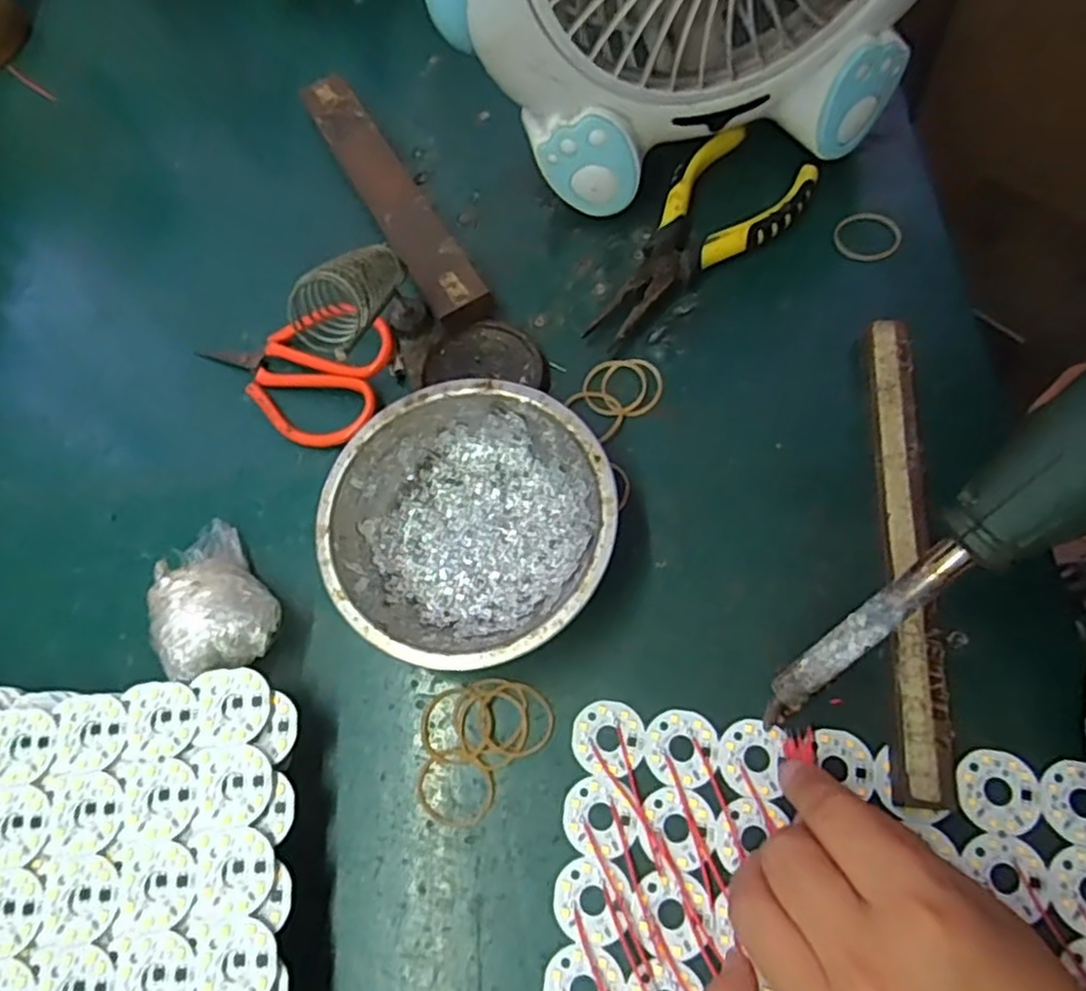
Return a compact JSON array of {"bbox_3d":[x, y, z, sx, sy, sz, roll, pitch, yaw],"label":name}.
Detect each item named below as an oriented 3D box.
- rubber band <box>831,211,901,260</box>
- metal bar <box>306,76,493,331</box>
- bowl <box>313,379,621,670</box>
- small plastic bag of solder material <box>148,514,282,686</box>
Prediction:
[{"bbox_3d":[0.175,-0.140,0.381,0.035,0.004,0.028,6,70,8],"label":"rubber band"},{"bbox_3d":[-0.090,-0.176,0.404,0.031,0.023,0.201,-31,69,-6],"label":"metal bar"},{"bbox_3d":[-0.033,0.012,0.317,0.125,0.040,0.123,-2,69,5],"label":"bowl"},{"bbox_3d":[-0.151,0.049,0.324,0.049,0.039,0.076,-43,70,-10],"label":"small plastic bag of solder material"}]

